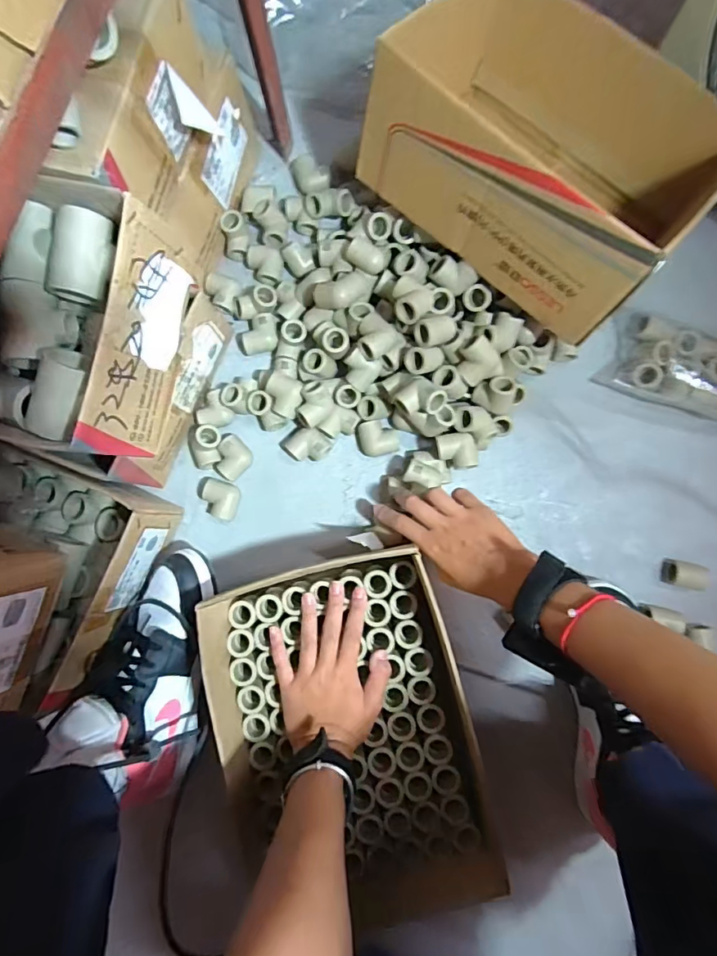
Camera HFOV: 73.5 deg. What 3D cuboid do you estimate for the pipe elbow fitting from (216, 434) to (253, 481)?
[{"bbox_3d":[-0.147,-0.023,0.562,0.036,0.026,0.044,38,87,5],"label":"pipe elbow fitting"}]

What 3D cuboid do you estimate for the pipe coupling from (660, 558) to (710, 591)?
[{"bbox_3d":[0.364,0.108,0.537,0.034,0.036,0.027,13,85,3],"label":"pipe coupling"}]

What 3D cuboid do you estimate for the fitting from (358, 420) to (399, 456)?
[{"bbox_3d":[0.024,-0.046,0.562,0.046,0.027,0.040,-9,84,1],"label":"fitting"}]

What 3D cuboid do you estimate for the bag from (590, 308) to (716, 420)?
[{"bbox_3d":[0.373,-0.124,0.534,0.179,0.062,0.101,26,86,4],"label":"bag"}]

